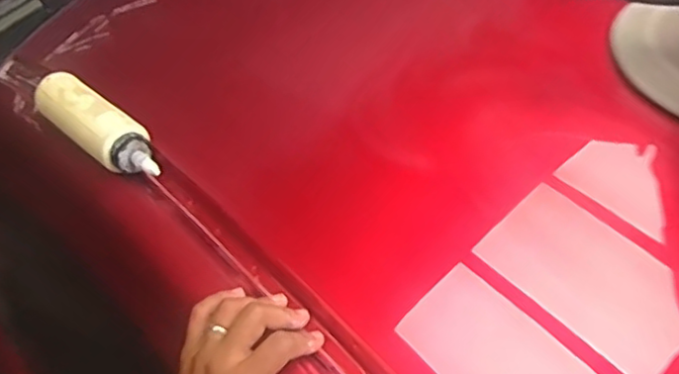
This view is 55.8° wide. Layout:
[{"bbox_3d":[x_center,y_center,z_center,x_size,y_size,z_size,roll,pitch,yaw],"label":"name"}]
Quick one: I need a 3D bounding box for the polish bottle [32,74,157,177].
[{"bbox_3d":[-0.251,-0.065,0.663,0.191,0.043,0.053,36,59,27],"label":"polish bottle"}]

